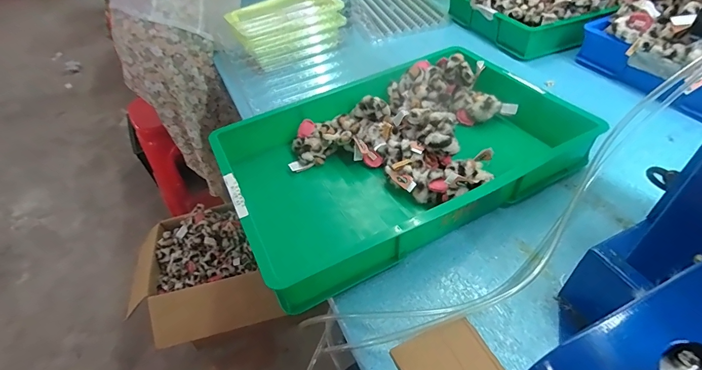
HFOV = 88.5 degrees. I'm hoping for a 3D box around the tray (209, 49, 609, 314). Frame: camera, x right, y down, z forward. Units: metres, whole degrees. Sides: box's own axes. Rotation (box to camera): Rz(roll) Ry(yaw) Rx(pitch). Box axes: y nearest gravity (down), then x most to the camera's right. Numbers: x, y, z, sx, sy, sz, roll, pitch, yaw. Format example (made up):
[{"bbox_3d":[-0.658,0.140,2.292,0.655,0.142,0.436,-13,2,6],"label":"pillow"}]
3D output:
[{"bbox_3d":[0.077,-0.064,0.617,0.533,0.089,0.360,-24,47,-16],"label":"tray"}]

